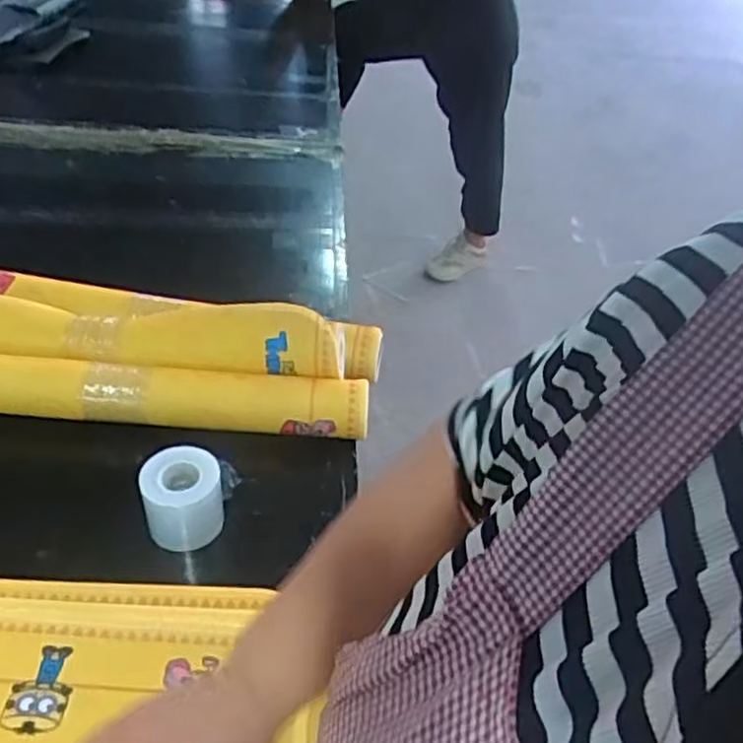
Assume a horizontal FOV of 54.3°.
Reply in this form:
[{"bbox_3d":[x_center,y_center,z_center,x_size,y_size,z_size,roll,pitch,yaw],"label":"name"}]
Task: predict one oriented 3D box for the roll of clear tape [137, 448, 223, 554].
[{"bbox_3d":[-0.164,0.110,0.633,0.064,0.065,0.063,-7,42,-12],"label":"roll of clear tape"}]

